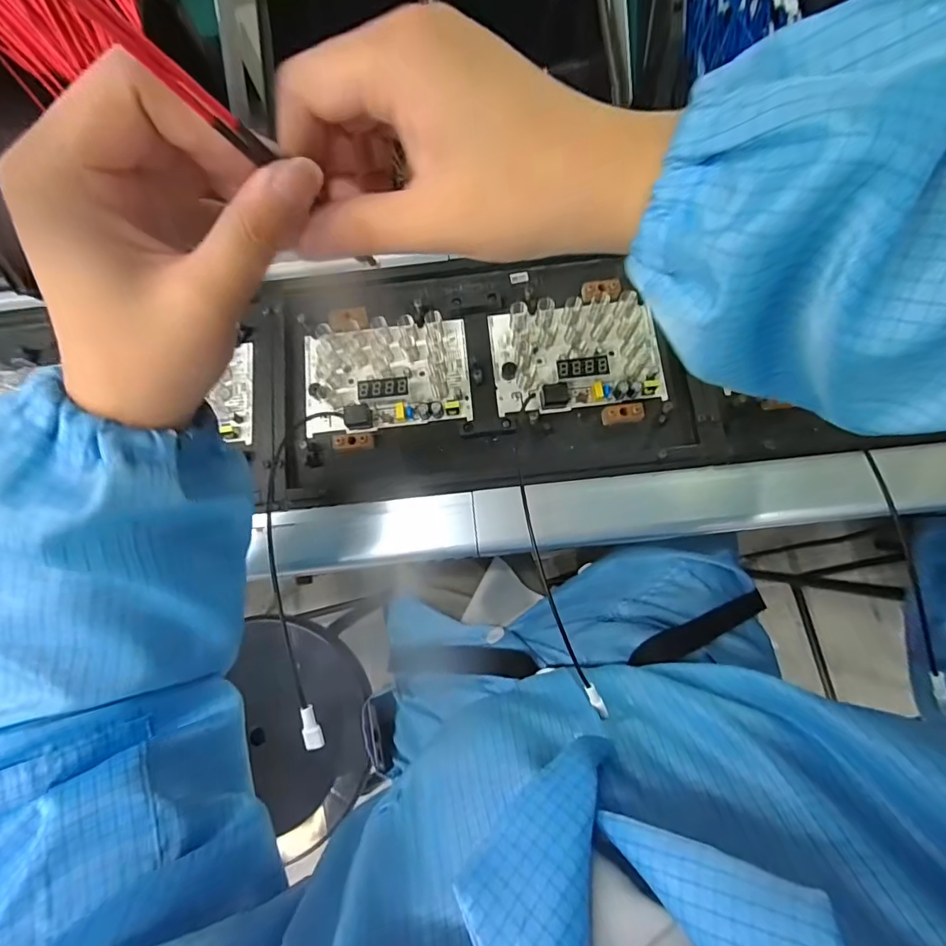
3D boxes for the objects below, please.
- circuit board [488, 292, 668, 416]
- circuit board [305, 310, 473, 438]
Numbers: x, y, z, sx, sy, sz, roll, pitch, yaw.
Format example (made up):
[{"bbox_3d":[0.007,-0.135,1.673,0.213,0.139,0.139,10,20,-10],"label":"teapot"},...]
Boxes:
[{"bbox_3d":[0.082,-0.098,0.372,0.128,0.030,0.087,-6,79,0],"label":"circuit board"},{"bbox_3d":[-0.072,-0.082,0.381,0.134,0.019,0.087,-5,79,0],"label":"circuit board"}]

